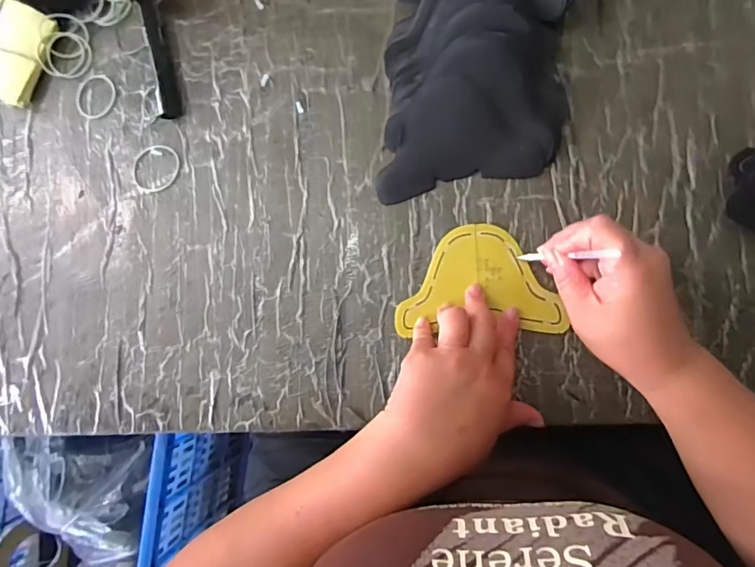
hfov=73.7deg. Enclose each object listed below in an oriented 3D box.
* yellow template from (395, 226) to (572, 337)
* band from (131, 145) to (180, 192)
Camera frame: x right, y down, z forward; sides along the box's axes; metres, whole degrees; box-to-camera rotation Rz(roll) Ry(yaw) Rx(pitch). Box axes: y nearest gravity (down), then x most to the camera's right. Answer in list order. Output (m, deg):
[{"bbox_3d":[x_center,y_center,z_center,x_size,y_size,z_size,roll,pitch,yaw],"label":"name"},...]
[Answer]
[{"bbox_3d":[0.083,-0.003,0.423,0.134,0.005,0.089,-2,86,7],"label":"yellow template"},{"bbox_3d":[-0.210,-0.108,0.476,0.048,0.004,0.045,-1,86,7],"label":"band"}]

